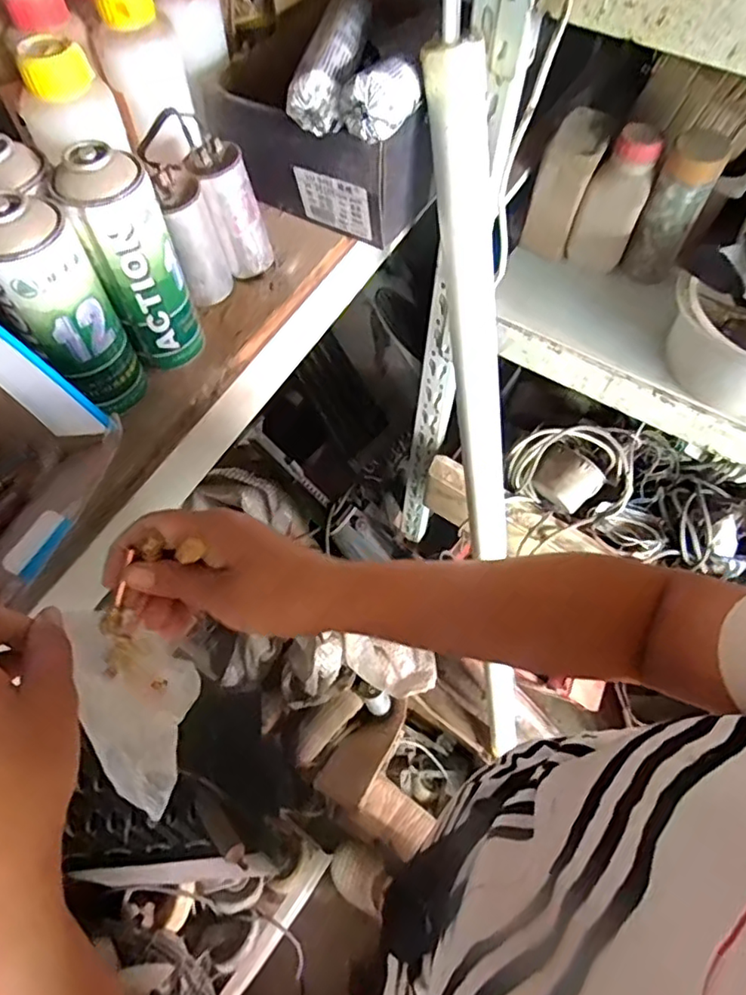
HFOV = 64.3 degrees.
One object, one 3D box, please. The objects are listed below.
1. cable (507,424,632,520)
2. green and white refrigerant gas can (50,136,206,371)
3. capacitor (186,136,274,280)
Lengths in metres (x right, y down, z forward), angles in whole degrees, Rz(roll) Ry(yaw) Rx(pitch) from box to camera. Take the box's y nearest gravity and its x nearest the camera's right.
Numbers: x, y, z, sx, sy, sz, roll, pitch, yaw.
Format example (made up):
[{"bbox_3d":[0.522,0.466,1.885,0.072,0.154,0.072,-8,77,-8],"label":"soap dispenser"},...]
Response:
[{"bbox_3d":[0.297,-0.055,0.883,0.176,0.111,0.092,23,62,12],"label":"cable"},{"bbox_3d":[-0.178,-0.180,0.453,0.061,0.165,0.057,0,60,0],"label":"green and white refrigerant gas can"},{"bbox_3d":[-0.126,-0.256,0.533,0.050,0.108,0.041,-36,67,-19],"label":"capacitor"}]

